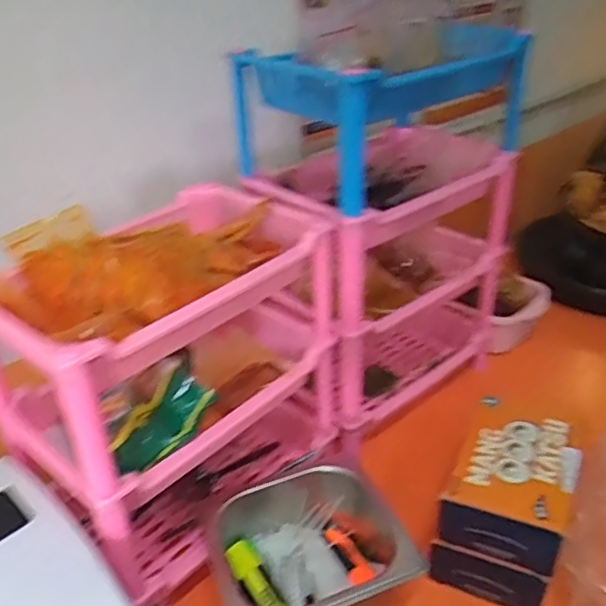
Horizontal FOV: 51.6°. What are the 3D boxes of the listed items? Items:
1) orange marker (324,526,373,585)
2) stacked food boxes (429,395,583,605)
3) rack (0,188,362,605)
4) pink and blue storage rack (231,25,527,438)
[{"bbox_3d":[0.044,0.255,0.645,0.023,0.010,0.091,-13,16,-17],"label":"orange marker"},{"bbox_3d":[0.213,0.207,0.642,0.111,0.115,0.144,14,35,27],"label":"stacked food boxes"},{"bbox_3d":[-0.125,0.086,0.658,0.191,0.342,0.323,24,40,37],"label":"rack"},{"bbox_3d":[0.112,-0.081,0.821,0.219,0.479,0.345,23,39,36],"label":"pink and blue storage rack"}]

